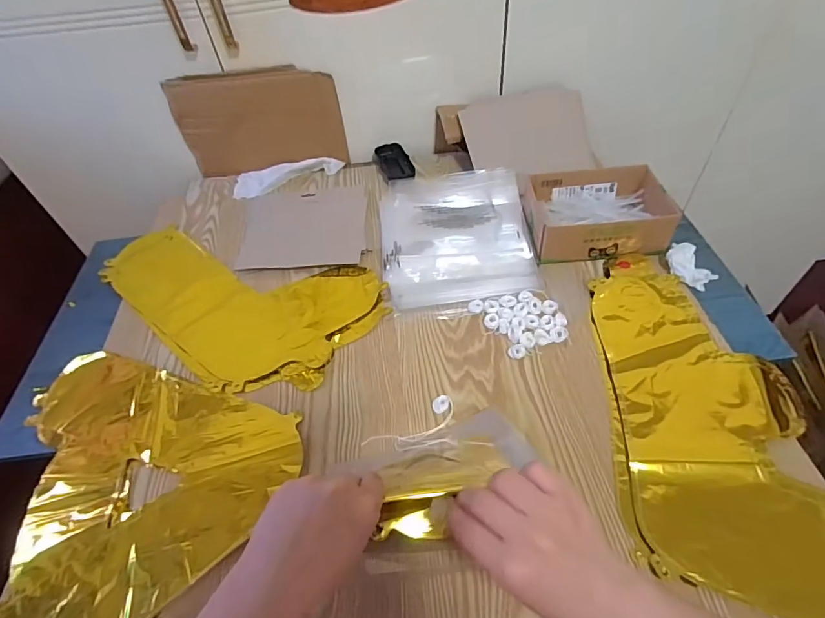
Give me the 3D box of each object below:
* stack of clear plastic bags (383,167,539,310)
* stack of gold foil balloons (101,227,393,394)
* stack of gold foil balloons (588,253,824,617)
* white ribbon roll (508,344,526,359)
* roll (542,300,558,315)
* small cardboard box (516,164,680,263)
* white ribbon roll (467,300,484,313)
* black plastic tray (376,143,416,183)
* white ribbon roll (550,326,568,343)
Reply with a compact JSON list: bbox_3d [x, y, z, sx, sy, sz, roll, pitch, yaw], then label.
[{"bbox_3d":[0.063,-0.122,0.687,0.217,0.023,0.274,-6,50,0],"label":"stack of clear plastic bags"},{"bbox_3d":[-0.267,-0.019,0.647,0.431,0.010,0.230,20,55,20],"label":"stack of gold foil balloons"},{"bbox_3d":[0.329,0.103,0.485,0.223,0.014,0.414,3,51,8],"label":"stack of gold foil balloons"},{"bbox_3d":[0.128,0.052,0.548,0.020,0.009,0.019,-3,50,3],"label":"white ribbon roll"},{"bbox_3d":[0.179,-0.001,0.587,0.020,0.007,0.025,11,52,14],"label":"roll"},{"bbox_3d":[0.270,-0.144,0.657,0.195,0.060,0.149,-2,50,3],"label":"small cardboard box"},{"bbox_3d":[0.084,-0.005,0.596,0.020,0.004,0.019,-2,50,4],"label":"white ribbon roll"},{"bbox_3d":[-0.032,-0.262,0.808,0.058,0.020,0.100,-15,51,-7],"label":"black plastic tray"},{"bbox_3d":[0.182,0.032,0.558,0.021,0.007,0.021,-3,50,3],"label":"white ribbon roll"}]

